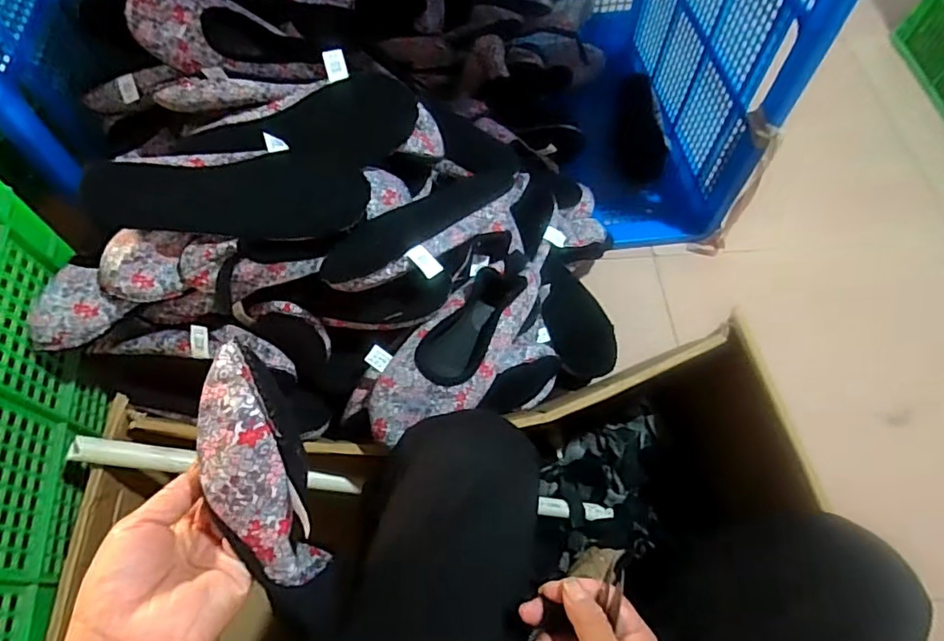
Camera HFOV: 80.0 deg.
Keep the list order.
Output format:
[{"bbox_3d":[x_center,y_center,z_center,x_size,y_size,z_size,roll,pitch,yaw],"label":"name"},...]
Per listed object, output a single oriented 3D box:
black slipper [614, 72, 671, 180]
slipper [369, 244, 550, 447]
[{"bbox_3d":[0.349,-0.395,1.168,0.099,0.048,0.226,-6,88,-4],"label":"black slipper"},{"bbox_3d":[-0.015,0.025,0.606,0.098,0.058,0.249,28,66,13],"label":"slipper"}]

